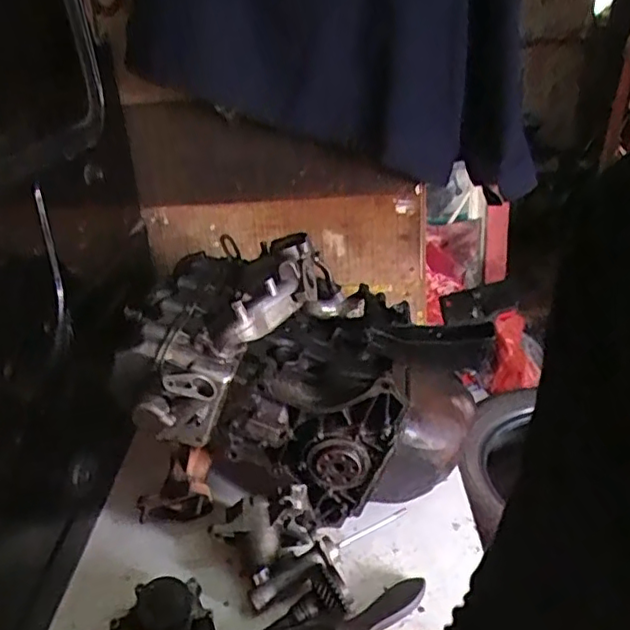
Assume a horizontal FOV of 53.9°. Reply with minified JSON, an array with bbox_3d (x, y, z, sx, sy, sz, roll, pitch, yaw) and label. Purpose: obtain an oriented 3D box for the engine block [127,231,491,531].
[{"bbox_3d":[-0.002,0.085,0.942,0.482,0.311,0.326,-7,26,-3],"label":"engine block"}]

